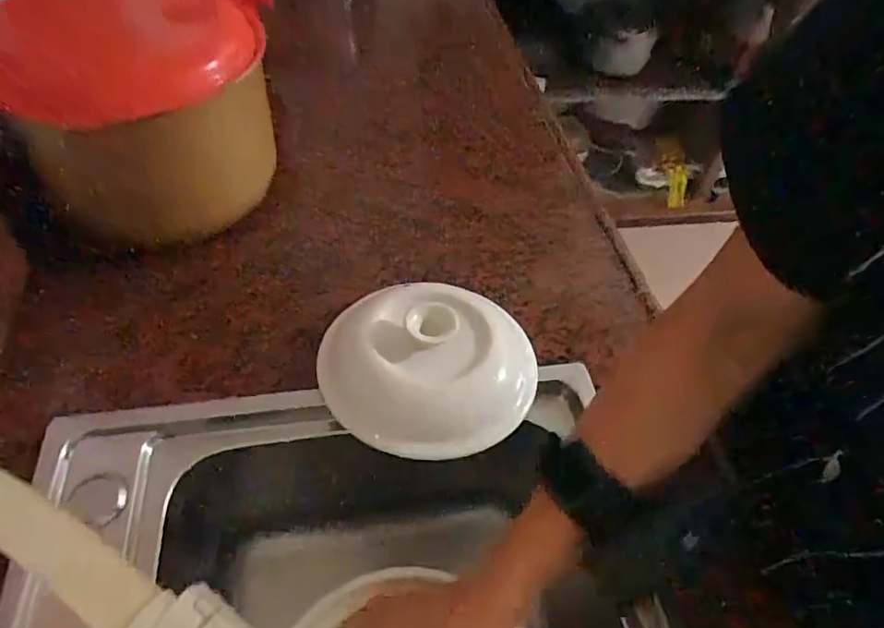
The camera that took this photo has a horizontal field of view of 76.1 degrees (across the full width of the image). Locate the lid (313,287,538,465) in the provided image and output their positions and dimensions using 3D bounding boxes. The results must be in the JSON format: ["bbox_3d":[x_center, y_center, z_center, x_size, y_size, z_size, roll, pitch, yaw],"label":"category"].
[{"bbox_3d":[-0.010,0.042,0.467,0.166,0.063,0.154,1,52,-1],"label":"lid"}]

